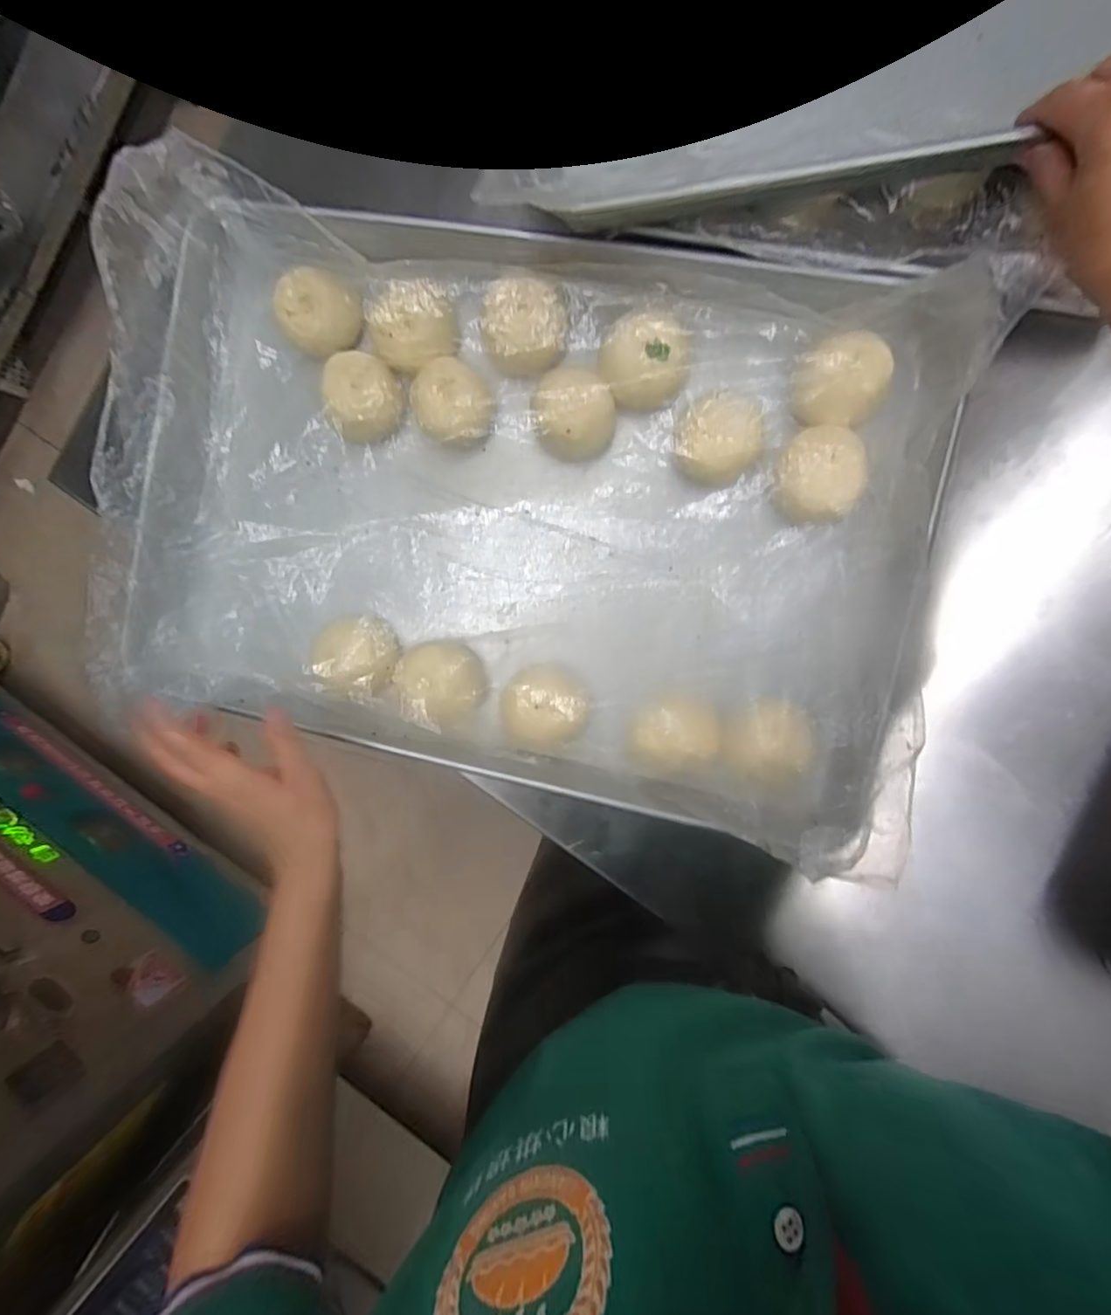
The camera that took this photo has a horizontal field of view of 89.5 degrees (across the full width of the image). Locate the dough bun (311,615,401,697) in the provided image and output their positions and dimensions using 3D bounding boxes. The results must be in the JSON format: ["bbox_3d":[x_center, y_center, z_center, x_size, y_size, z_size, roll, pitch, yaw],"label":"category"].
[{"bbox_3d":[-0.163,-0.002,0.458,0.066,0.031,0.063,-2,92,8],"label":"dough bun"}]

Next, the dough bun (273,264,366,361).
[{"bbox_3d":[-0.190,-0.280,0.455,0.060,0.035,0.061,43,98,4],"label":"dough bun"}]

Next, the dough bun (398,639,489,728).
[{"bbox_3d":[-0.093,0.019,0.454,0.064,0.036,0.065,0,93,8],"label":"dough bun"}]

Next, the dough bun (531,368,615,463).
[{"bbox_3d":[0.014,-0.191,0.433,0.060,0.032,0.068,-7,92,9],"label":"dough bun"}]

